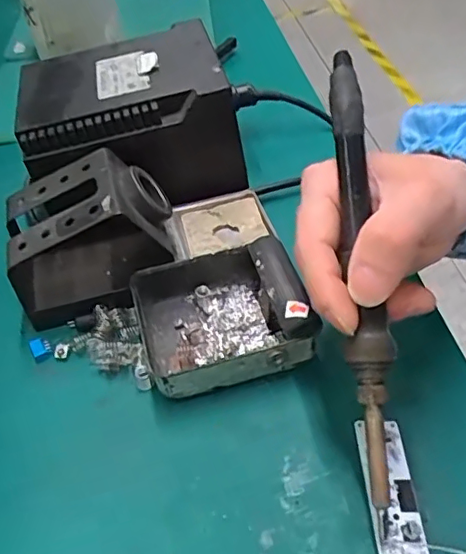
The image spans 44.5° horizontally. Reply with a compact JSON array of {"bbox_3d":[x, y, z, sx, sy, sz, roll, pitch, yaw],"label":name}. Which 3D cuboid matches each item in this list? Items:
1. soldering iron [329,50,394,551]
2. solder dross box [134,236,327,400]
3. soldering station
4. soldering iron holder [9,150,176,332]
[{"bbox_3d":[0.054,0.000,0.243,0.017,0.013,0.203,-4,83,-3],"label":"soldering iron"},{"bbox_3d":[-0.008,0.018,0.323,0.088,0.040,0.087,-10,45,-12],"label":"solder dross box"},{"bbox_3d":[-0.074,-0.109,0.410,0.140,0.087,0.114,-14,46,-8],"label":"soldering station"},{"bbox_3d":[-0.086,-0.025,0.348,0.094,0.077,0.071,-10,45,-12],"label":"soldering iron holder"}]

